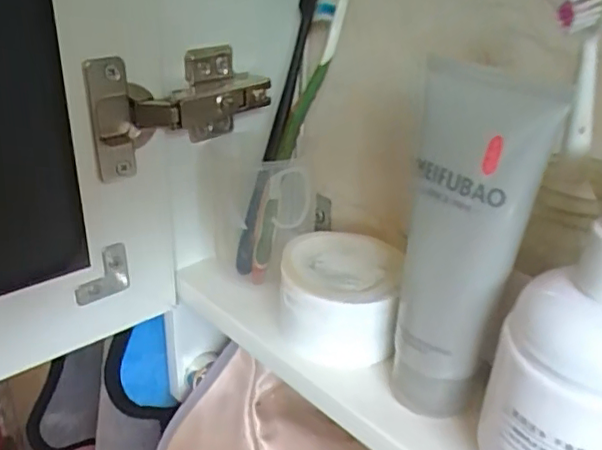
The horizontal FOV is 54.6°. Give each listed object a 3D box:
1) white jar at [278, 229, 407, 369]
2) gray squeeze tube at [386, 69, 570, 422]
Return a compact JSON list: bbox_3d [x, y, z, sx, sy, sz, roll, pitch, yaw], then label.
[{"bbox_3d":[0.019,0.038,0.304,0.064,0.041,0.068,7,27,9],"label":"white jar"},{"bbox_3d":[0.065,0.013,0.236,0.044,0.144,0.028,10,28,14],"label":"gray squeeze tube"}]

